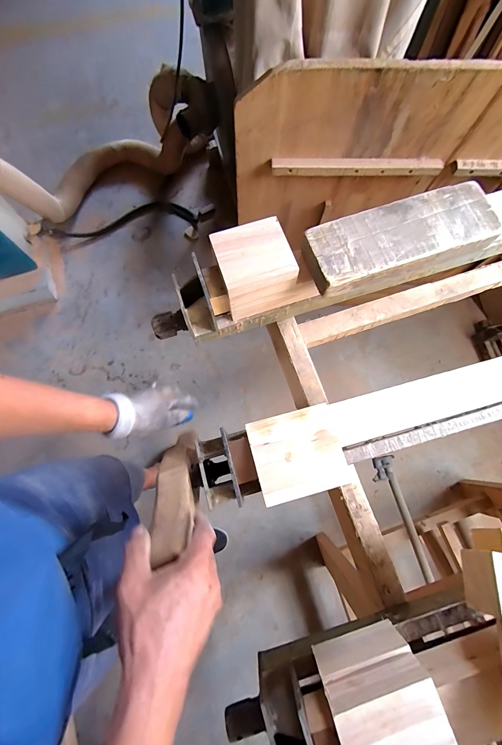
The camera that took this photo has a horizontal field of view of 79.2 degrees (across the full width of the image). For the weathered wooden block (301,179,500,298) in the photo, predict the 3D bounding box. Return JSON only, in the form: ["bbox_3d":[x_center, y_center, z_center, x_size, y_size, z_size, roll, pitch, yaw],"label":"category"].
[{"bbox_3d":[0.240,-0.218,0.498,0.302,0.048,0.116,-17,76,-4],"label":"weathered wooden block"}]

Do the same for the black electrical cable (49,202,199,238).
[{"bbox_3d":[-0.654,-0.804,1.608,0.744,0.037,0.201,-7,75,-2],"label":"black electrical cable"}]

